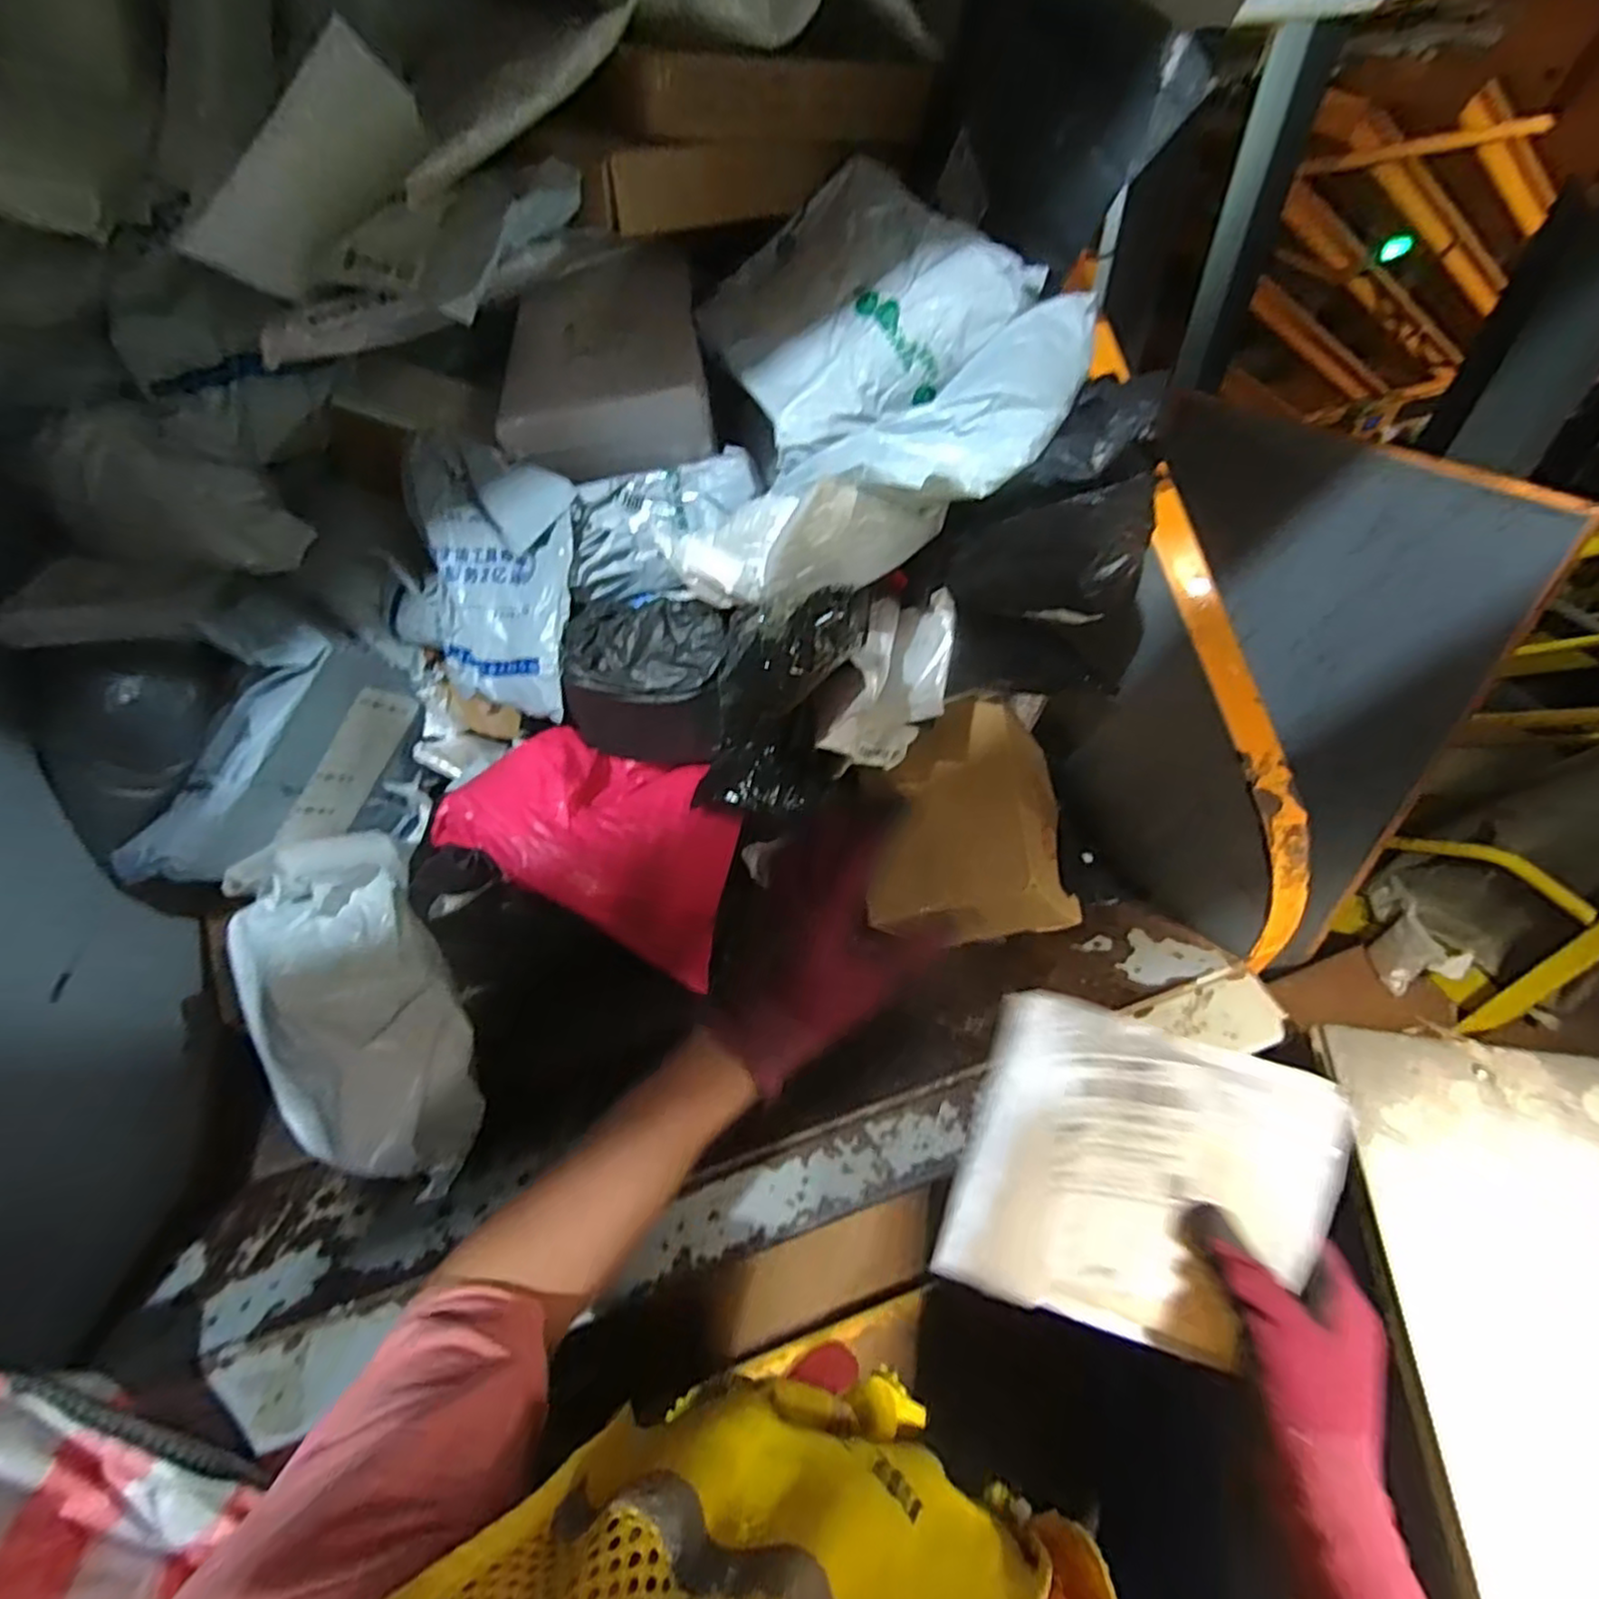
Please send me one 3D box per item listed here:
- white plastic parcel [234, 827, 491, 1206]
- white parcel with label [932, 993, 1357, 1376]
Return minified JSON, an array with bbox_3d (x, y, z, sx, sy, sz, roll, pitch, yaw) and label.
[{"bbox_3d":[-0.376,0.190,0.588,0.160,0.091,0.301,-16,95,-3],"label":"white plastic parcel"},{"bbox_3d":[0.180,0.210,0.384,0.173,0.015,0.168,15,93,14],"label":"white parcel with label"}]

